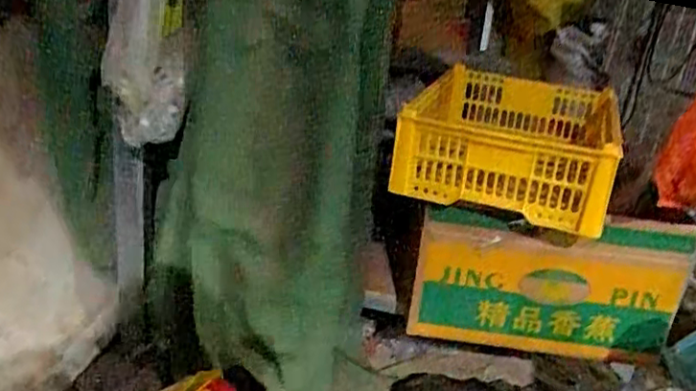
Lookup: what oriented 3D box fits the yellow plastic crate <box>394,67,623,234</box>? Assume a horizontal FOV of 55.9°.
[{"bbox_3d":[0.314,-0.129,1.245,0.335,0.133,0.599,14,24,14],"label":"yellow plastic crate"}]

